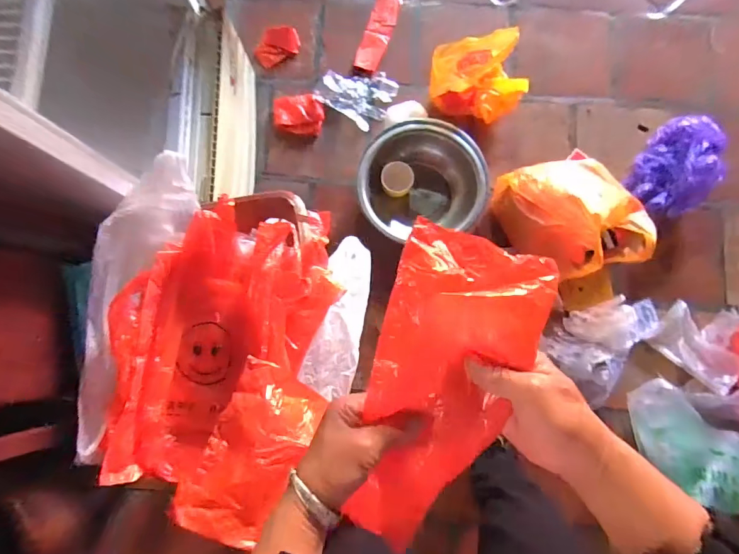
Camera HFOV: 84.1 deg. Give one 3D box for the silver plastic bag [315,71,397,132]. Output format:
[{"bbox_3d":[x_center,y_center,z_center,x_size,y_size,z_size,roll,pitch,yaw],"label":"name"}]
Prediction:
[{"bbox_3d":[-0.036,-0.569,1.255,0.212,0.030,0.174,35,84,5],"label":"silver plastic bag"}]

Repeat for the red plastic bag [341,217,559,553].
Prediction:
[{"bbox_3d":[0.060,0.108,0.357,0.123,0.037,0.282,15,101,3],"label":"red plastic bag"}]

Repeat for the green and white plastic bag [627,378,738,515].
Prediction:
[{"bbox_3d":[0.830,0.402,0.950,0.294,0.223,0.307,-3,83,1],"label":"green and white plastic bag"}]

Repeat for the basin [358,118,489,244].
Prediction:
[{"bbox_3d":[0.150,-0.262,1.156,0.343,0.120,0.325,0,83,1],"label":"basin"}]

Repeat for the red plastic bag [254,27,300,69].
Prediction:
[{"bbox_3d":[-0.295,-0.732,1.297,0.144,0.064,0.098,-22,83,-2],"label":"red plastic bag"}]

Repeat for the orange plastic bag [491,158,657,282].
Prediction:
[{"bbox_3d":[0.533,-0.165,1.051,0.347,0.208,0.303,-11,83,-1],"label":"orange plastic bag"}]

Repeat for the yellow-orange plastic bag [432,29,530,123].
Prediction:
[{"bbox_3d":[0.318,-0.580,1.188,0.270,0.120,0.235,20,83,3],"label":"yellow-orange plastic bag"}]

